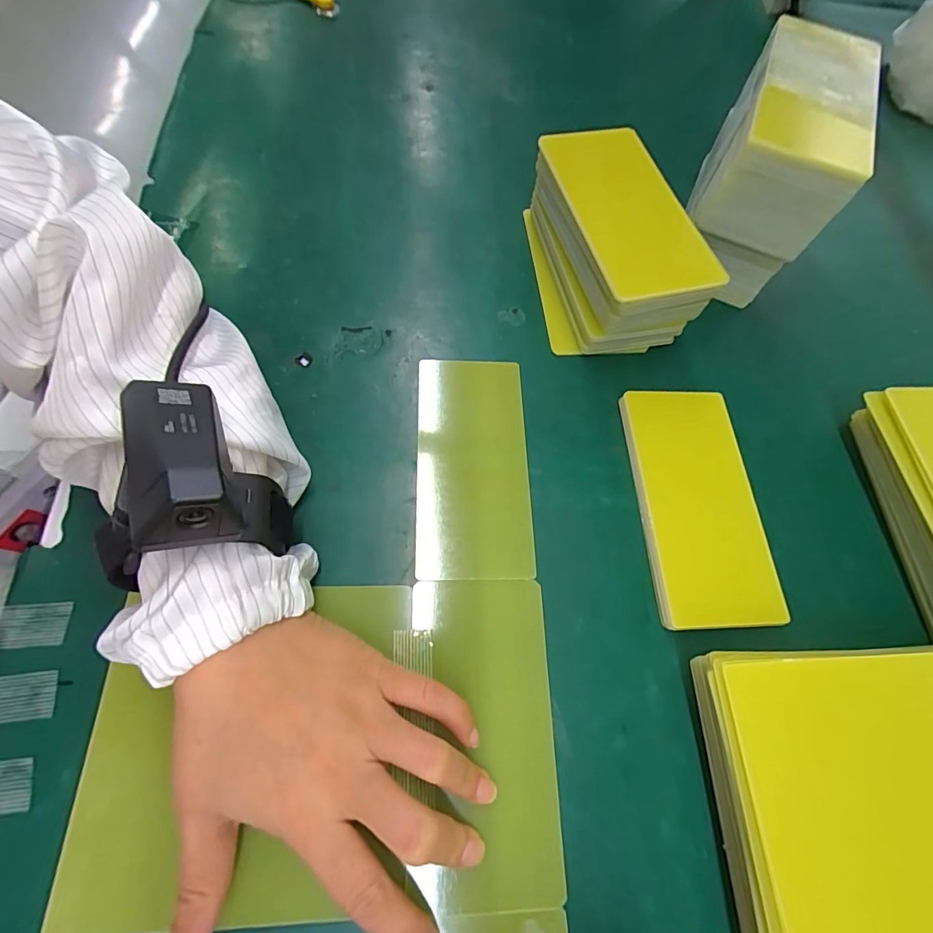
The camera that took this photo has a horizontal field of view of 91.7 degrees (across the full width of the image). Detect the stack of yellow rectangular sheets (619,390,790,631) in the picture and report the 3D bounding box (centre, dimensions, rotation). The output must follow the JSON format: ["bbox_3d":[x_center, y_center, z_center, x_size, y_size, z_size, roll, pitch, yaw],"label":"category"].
[{"bbox_3d":[0.135,0.019,0.269,0.065,0.012,0.142,-1,66,-3],"label":"stack of yellow rectangular sheets"}]

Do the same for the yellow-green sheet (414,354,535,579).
[{"bbox_3d":[0.003,-0.004,0.273,0.065,0.004,0.140,-1,69,-2],"label":"yellow-green sheet"}]

